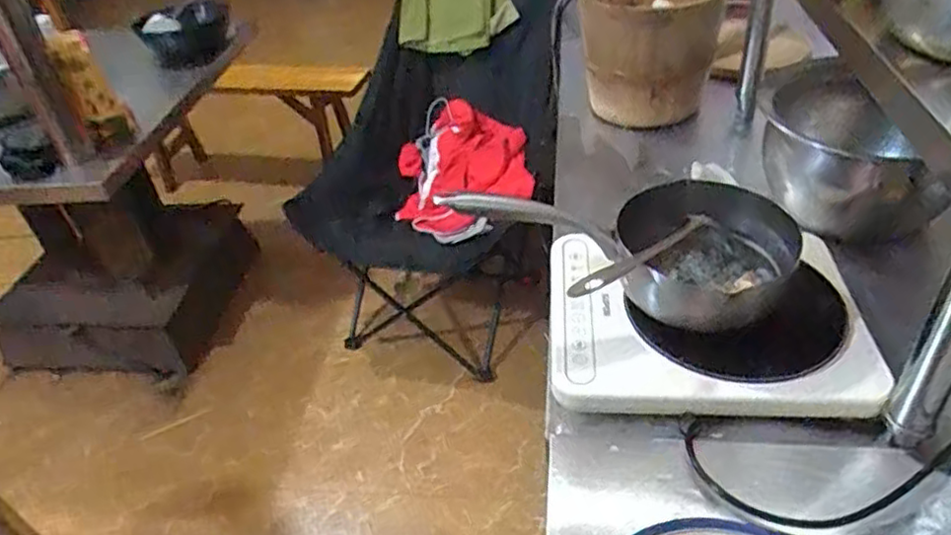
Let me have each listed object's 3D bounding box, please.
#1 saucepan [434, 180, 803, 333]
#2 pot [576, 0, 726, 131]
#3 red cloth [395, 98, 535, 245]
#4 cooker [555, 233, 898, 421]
[{"bbox_3d":[0.146,-0.027,0.689,0.340,0.127,0.156,1,41,9],"label":"saucepan"},{"bbox_3d":[0.281,-0.372,1.091,0.205,0.181,0.217,-4,45,4],"label":"pot"},{"bbox_3d":[-0.036,-0.232,1.698,0.420,0.180,0.350,20,47,29],"label":"red cloth"},{"bbox_3d":[0.238,0.046,0.710,0.318,0.046,0.256,1,41,10],"label":"cooker"}]

